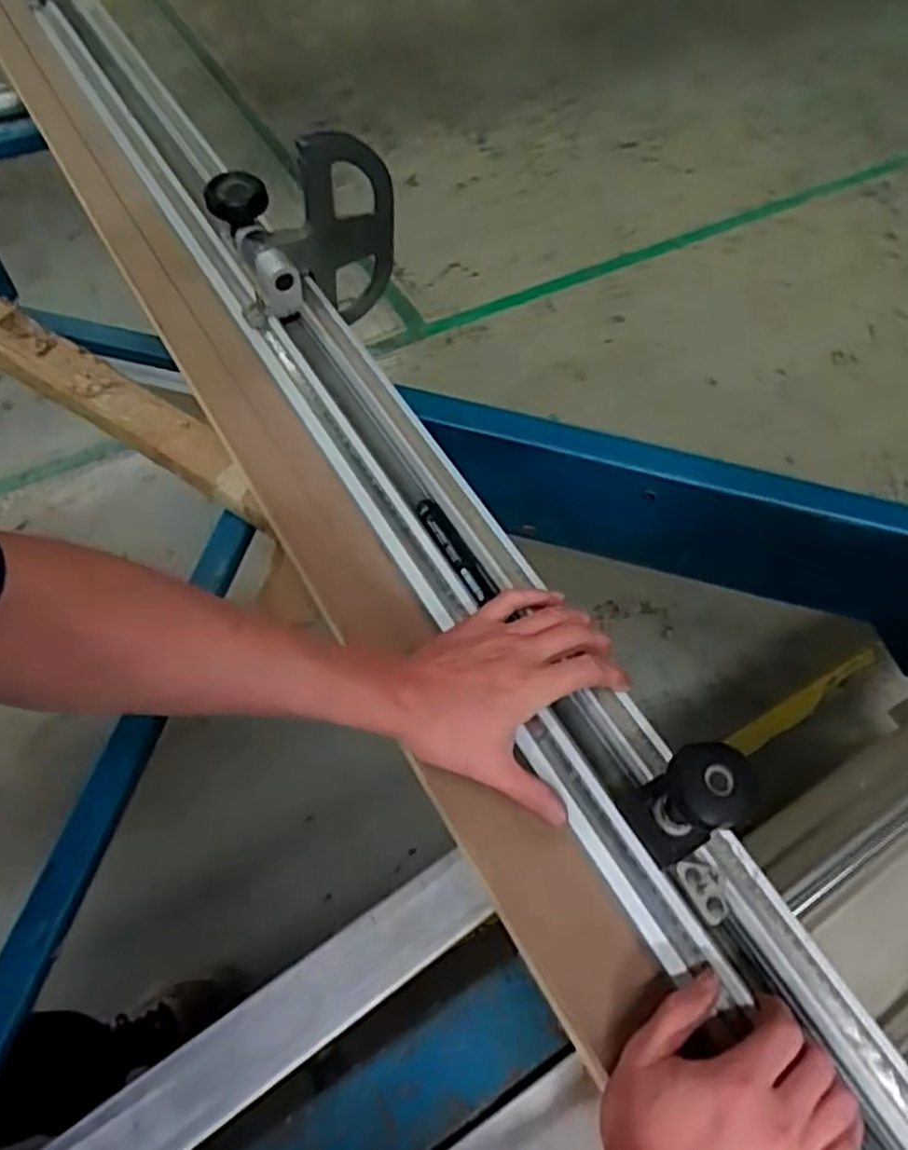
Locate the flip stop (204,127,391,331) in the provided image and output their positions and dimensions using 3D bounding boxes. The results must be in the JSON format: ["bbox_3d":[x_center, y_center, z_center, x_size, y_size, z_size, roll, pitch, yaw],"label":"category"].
[{"bbox_3d":[-0.144,-0.335,0.740,0.161,0.193,0.113,-22,63,-17],"label":"flip stop"}]

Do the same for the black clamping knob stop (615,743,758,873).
[{"bbox_3d":[0.133,0.134,0.429,0.041,0.099,0.048,-23,64,-23],"label":"black clamping knob stop"}]

